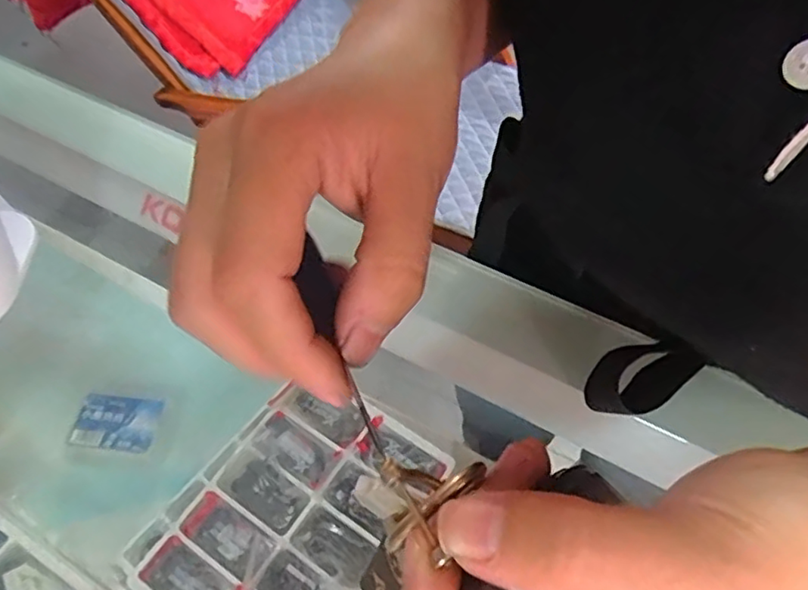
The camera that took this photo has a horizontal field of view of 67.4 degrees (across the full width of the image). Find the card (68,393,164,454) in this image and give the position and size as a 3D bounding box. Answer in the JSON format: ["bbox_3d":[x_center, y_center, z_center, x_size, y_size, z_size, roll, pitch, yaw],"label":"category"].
[{"bbox_3d":[-0.277,0.122,0.584,0.078,0.009,0.053,6,58,2],"label":"card"}]

